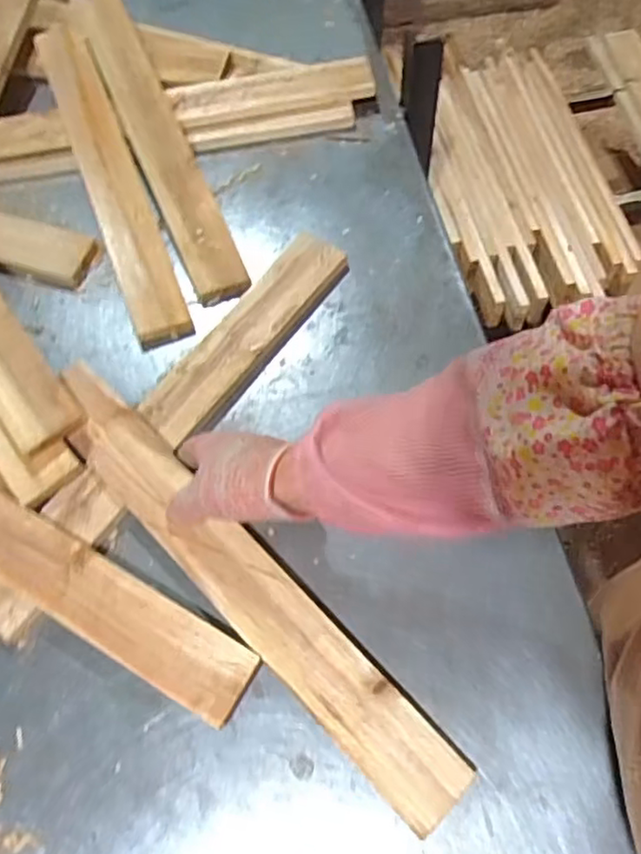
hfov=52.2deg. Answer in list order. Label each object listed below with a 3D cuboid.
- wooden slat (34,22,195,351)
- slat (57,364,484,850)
[{"bbox_3d":[-0.239,-0.289,0.741,0.058,0.014,0.460,-17,70,-17],"label":"wooden slat"},{"bbox_3d":[-0.070,0.116,0.536,0.060,0.015,0.459,-40,71,-19],"label":"slat"}]

